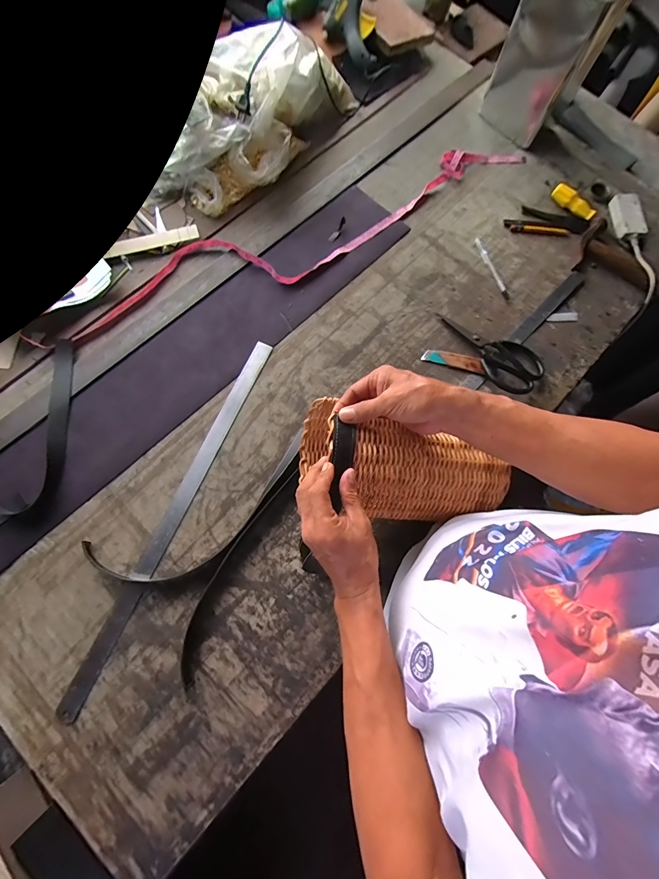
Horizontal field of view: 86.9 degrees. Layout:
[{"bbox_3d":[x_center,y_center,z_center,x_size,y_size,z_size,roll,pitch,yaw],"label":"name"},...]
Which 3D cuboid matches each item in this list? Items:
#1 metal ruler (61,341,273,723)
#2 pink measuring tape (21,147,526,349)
[{"bbox_3d":[-0.237,0.107,0.556,0.032,0.008,0.616,22,76,4],"label":"metal ruler"},{"bbox_3d":[-0.050,-0.394,0.685,1.025,0.020,0.167,-28,78,-9],"label":"pink measuring tape"}]

